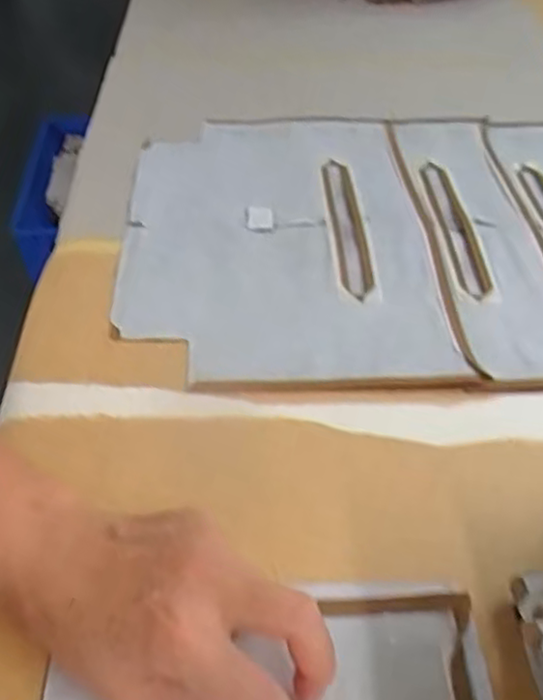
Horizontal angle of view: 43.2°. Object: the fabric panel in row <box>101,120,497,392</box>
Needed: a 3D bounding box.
[{"bbox_3d":[0.002,-0.100,0.547,0.231,0.016,0.343,-2,45,-5],"label":"fabric panel in row"}]

